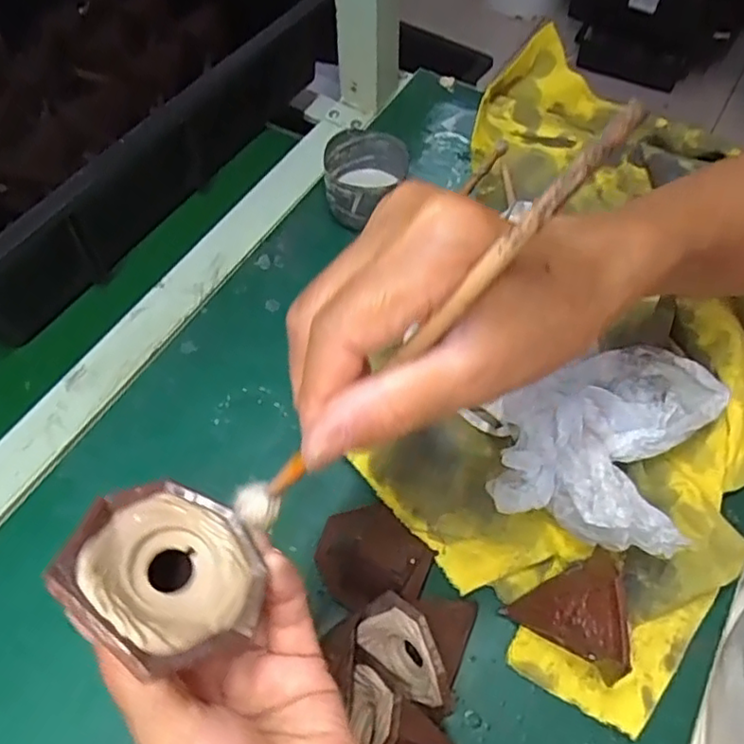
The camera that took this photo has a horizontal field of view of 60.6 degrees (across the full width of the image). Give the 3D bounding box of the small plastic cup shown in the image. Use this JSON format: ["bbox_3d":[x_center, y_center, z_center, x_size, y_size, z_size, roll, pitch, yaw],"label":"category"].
[{"bbox_3d":[-0.008,-0.152,0.513,0.069,0.053,0.071,17,59,9],"label":"small plastic cup"}]

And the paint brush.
[{"bbox_3d":[0.010,-0.006,0.187,0.169,0.007,0.014,-46,61,24],"label":"paint brush"}]

